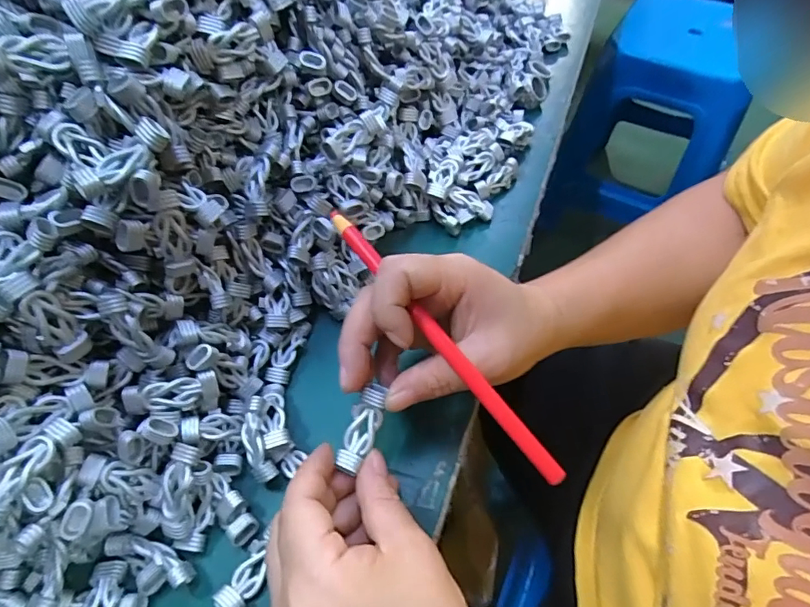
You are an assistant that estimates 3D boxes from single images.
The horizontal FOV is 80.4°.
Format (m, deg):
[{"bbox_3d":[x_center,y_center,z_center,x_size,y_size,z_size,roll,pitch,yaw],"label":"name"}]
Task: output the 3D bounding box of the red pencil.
[{"bbox_3d":[0.016,0.016,0.235,0.009,0.006,0.169,-36,78,-19],"label":"red pencil"}]

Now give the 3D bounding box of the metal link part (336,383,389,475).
[{"bbox_3d":[-0.021,0.061,0.242,0.015,0.009,0.042,20,82,17],"label":"metal link part"}]

